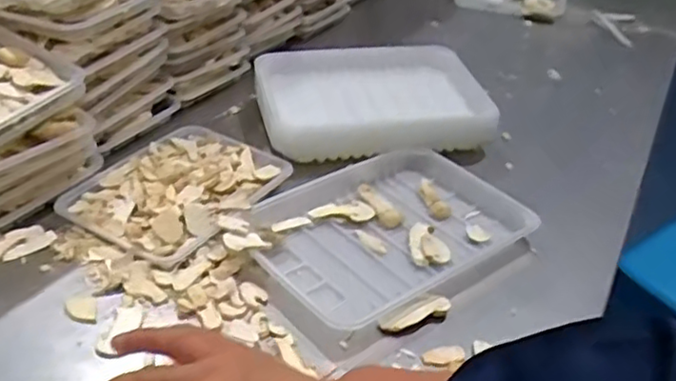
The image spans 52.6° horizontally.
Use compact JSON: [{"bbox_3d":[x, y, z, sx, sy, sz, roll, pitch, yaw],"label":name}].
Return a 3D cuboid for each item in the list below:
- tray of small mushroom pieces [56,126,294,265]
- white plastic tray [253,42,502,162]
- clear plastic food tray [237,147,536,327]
[{"bbox_3d":[-0.141,-0.004,0.615,0.137,0.027,0.174,23,38,26],"label":"tray of small mushroom pieces"},{"bbox_3d":[0.037,-0.098,0.737,0.234,0.058,0.138,-7,35,-15],"label":"white plastic tray"},{"bbox_3d":[0.035,0.029,0.593,0.224,0.023,0.160,-21,41,-32],"label":"clear plastic food tray"}]

